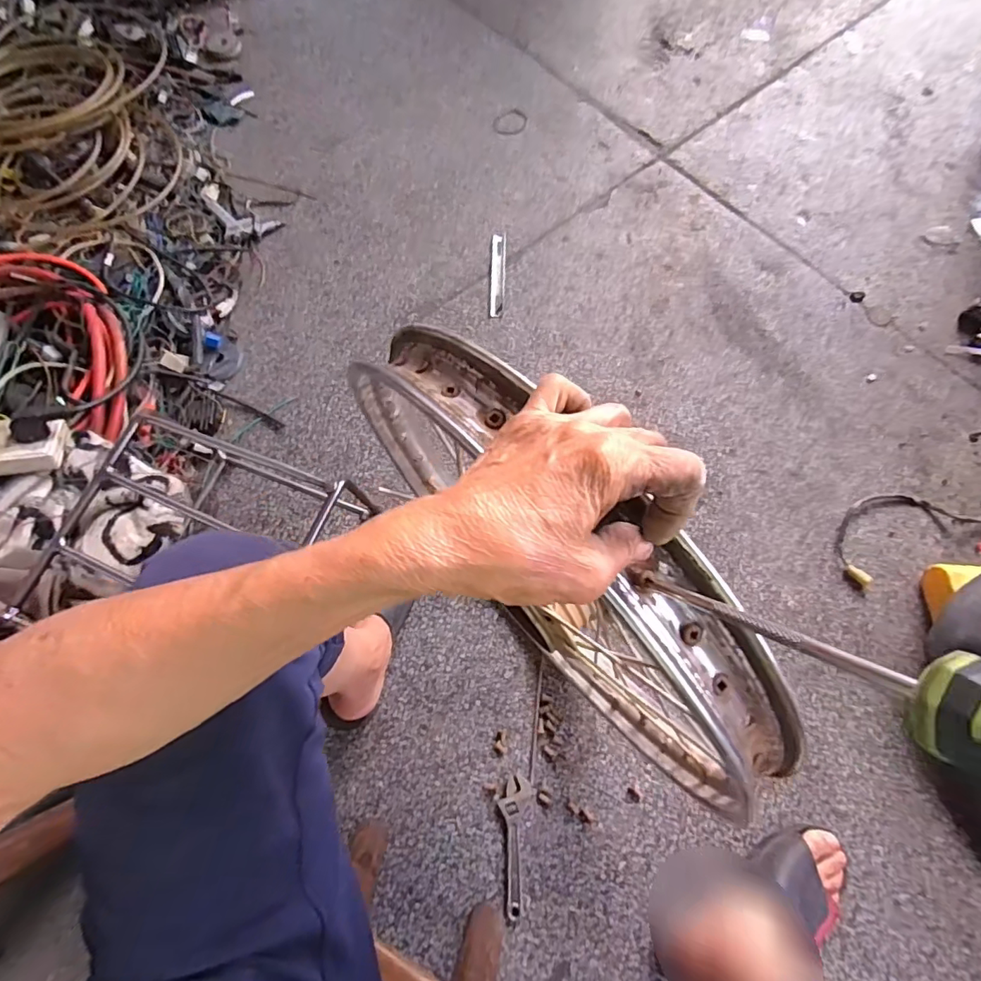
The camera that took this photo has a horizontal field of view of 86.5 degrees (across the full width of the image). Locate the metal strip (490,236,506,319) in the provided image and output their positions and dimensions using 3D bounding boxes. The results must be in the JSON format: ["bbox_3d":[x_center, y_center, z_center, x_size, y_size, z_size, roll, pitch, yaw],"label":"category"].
[{"bbox_3d":[0.013,-0.359,0.865,0.023,0.004,0.166,2,70,0],"label":"metal strip"}]

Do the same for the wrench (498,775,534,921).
[{"bbox_3d":[0.025,0.414,0.608,0.037,0.005,0.140,9,71,2],"label":"wrench"}]

